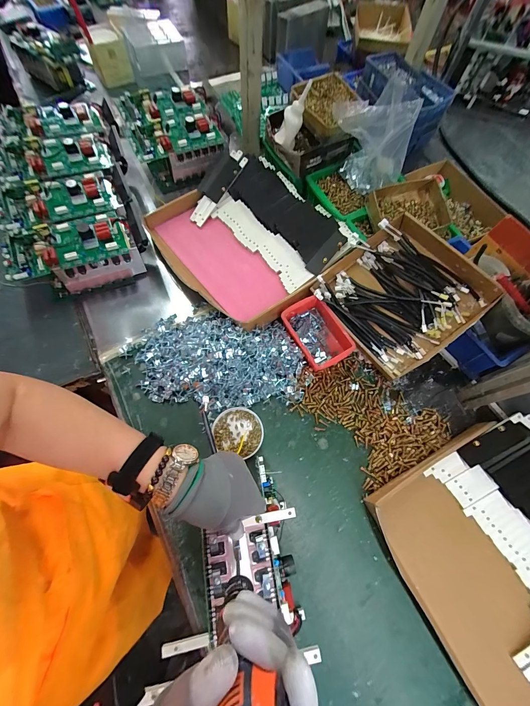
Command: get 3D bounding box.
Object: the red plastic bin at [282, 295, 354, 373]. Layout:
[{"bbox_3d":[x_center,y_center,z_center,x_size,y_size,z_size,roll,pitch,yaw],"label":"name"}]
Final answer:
[{"bbox_3d":[0.114,-0.039,0.637,0.104,0.061,0.154,-30,71,-13],"label":"red plastic bin"}]

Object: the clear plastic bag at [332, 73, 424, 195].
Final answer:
[{"bbox_3d":[0.231,-0.491,0.679,0.204,0.243,0.101,38,71,12],"label":"clear plastic bag"}]

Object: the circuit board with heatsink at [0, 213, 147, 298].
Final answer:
[{"bbox_3d":[-0.438,-0.231,0.697,0.254,0.131,0.146,-21,69,-10],"label":"circuit board with heatsink"}]

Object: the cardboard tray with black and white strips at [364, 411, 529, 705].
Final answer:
[{"bbox_3d":[0.435,0.348,0.478,0.382,0.052,0.414,-27,70,-11],"label":"cardboard tray with black and white strips"}]

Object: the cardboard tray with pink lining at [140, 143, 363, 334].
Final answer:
[{"bbox_3d":[-0.044,-0.308,0.749,0.411,0.128,0.467,-42,73,-16],"label":"cardboard tray with pink lining"}]

